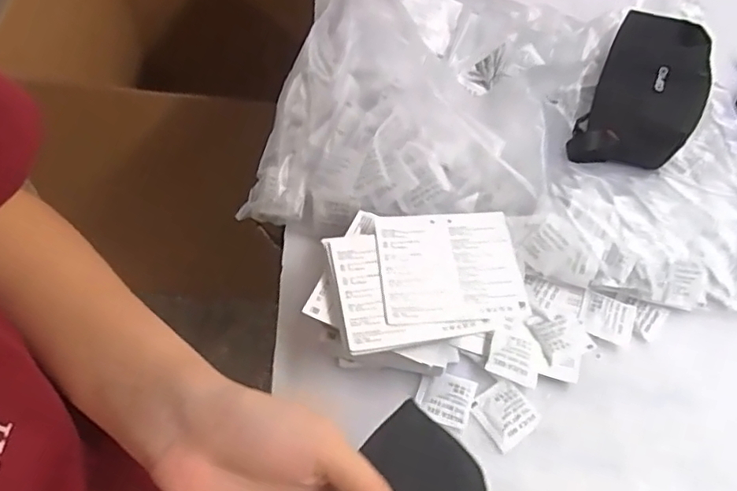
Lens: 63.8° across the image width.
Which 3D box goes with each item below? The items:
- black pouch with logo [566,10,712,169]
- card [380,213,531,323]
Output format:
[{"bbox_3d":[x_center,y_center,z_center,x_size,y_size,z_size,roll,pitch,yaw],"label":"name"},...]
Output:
[{"bbox_3d":[0.259,-0.141,0.551,0.091,0.041,0.206,26,57,12],"label":"black pouch with logo"},{"bbox_3d":[0.058,0.013,0.423,0.099,0.004,0.086,-3,55,-4],"label":"card"}]

